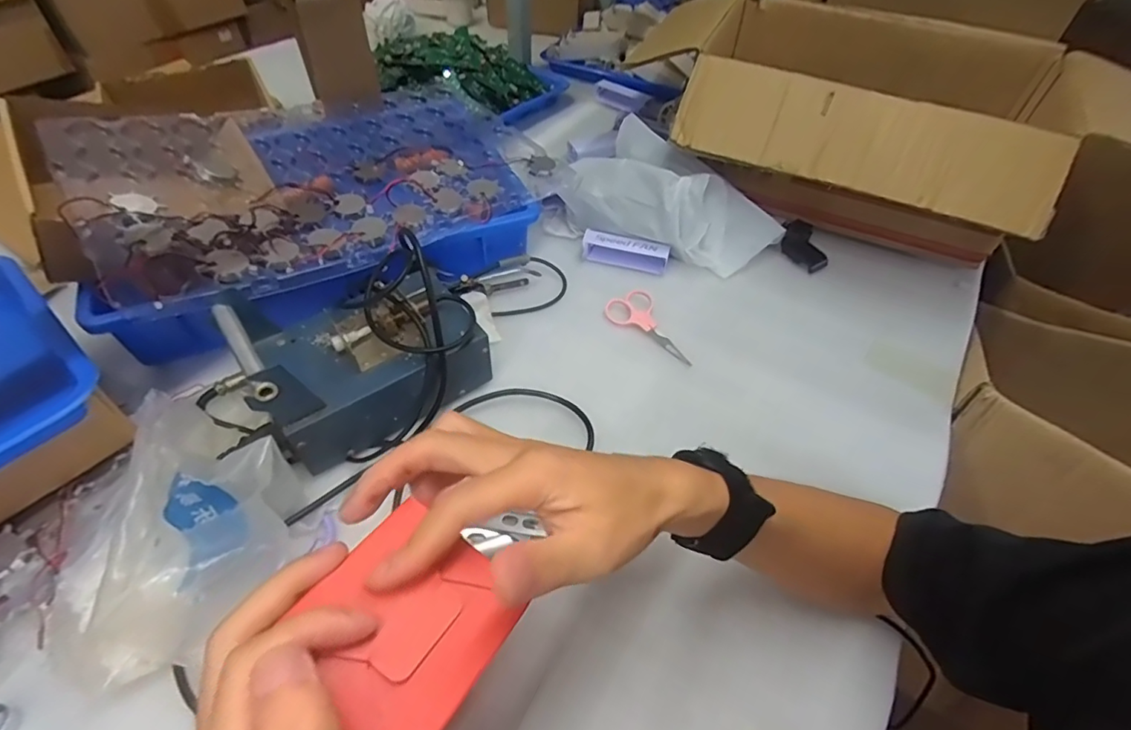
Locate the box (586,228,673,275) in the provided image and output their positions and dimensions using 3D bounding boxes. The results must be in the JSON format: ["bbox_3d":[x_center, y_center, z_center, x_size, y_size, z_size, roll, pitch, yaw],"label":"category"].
[{"bbox_3d":[0.070,-0.132,0.636,0.098,0.027,0.030,13,51,8],"label":"box"}]

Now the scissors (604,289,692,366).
[{"bbox_3d":[0.099,-0.044,0.574,0.059,0.012,0.109,-36,60,-28],"label":"scissors"}]

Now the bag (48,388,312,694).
[{"bbox_3d":[-0.274,0.116,0.371,0.162,0.084,0.169,27,54,18],"label":"bag"}]

